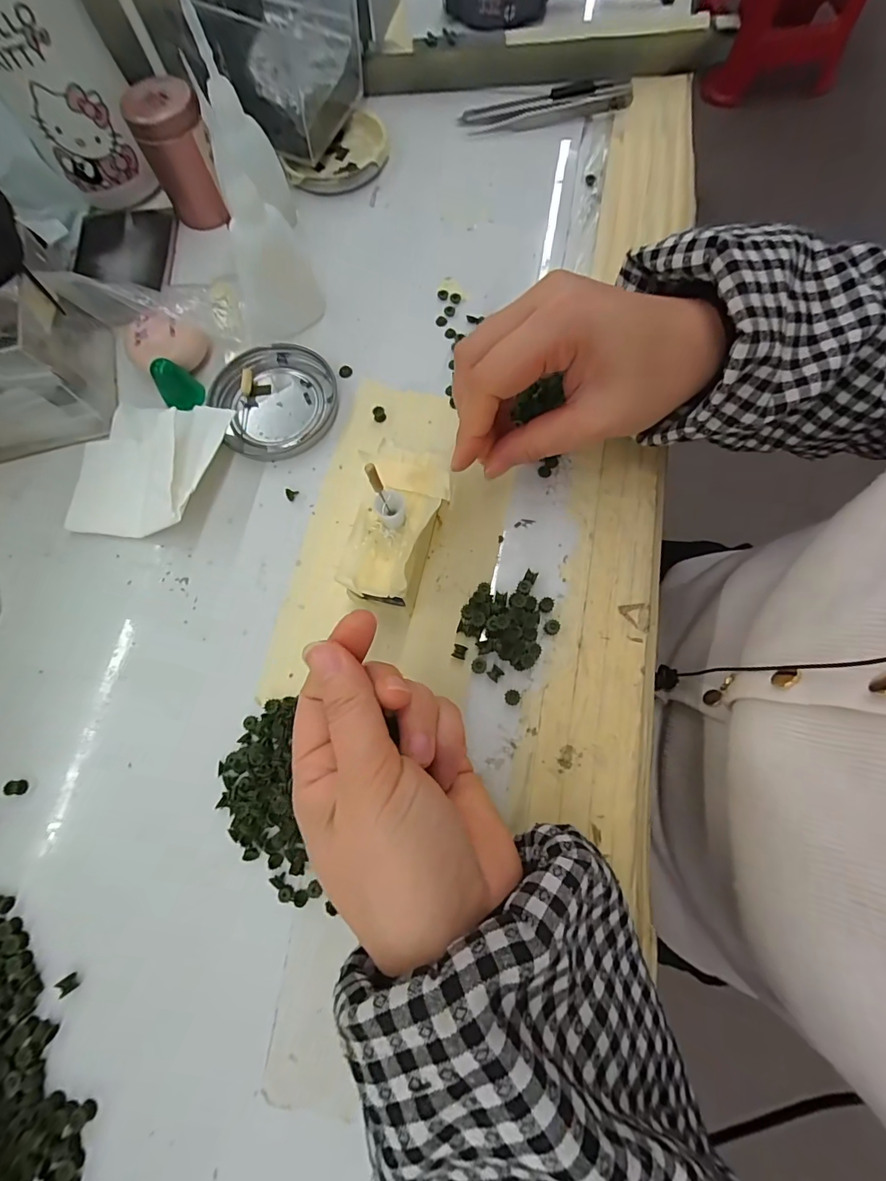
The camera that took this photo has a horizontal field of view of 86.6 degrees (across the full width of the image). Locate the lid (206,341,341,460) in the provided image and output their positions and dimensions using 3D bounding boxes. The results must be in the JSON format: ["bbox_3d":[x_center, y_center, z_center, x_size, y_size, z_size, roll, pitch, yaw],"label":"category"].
[{"bbox_3d":[-0.103,-0.119,0.293,0.074,0.008,0.073,0,74,1],"label":"lid"}]

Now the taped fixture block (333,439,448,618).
[{"bbox_3d":[-0.022,-0.033,0.245,0.046,0.043,0.084,8,74,4],"label":"taped fixture block"}]

